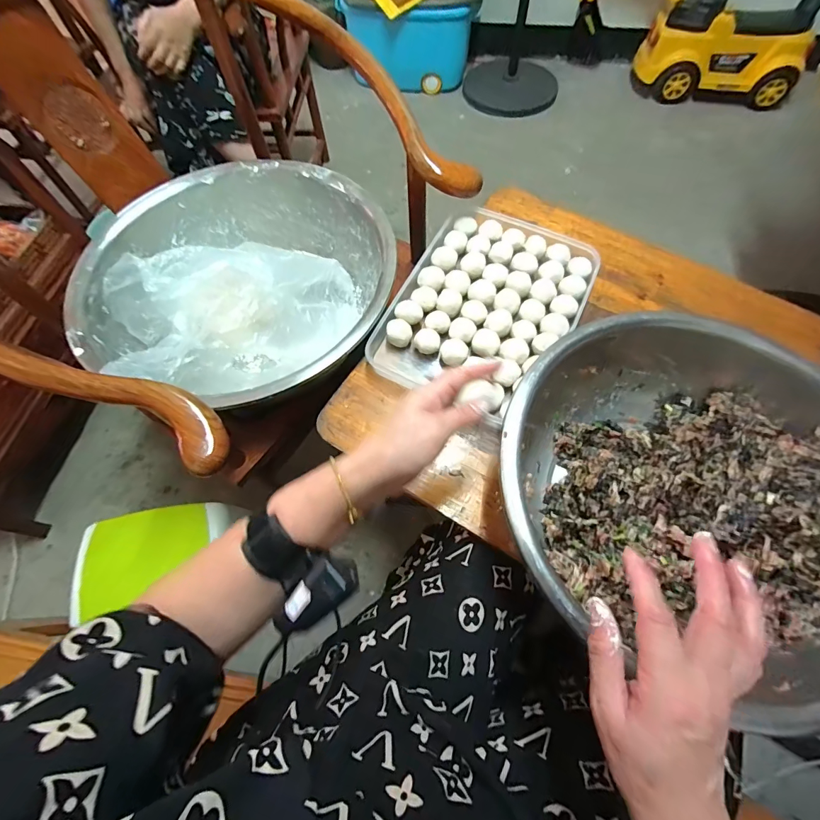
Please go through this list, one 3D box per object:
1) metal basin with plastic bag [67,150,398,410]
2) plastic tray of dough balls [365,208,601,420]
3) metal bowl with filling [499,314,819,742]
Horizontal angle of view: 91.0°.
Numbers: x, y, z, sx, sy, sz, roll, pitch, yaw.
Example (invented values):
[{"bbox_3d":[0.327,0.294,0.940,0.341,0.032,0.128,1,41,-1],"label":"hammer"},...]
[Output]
[{"bbox_3d":[-0.271,-0.208,0.685,0.480,0.160,0.448,0,64,1],"label":"metal basin with plastic bag"},{"bbox_3d":[0.117,-0.157,0.606,0.245,0.038,0.331,26,68,12],"label":"plastic tray of dough balls"},{"bbox_3d":[0.295,0.074,0.447,0.373,0.126,0.378,0,64,1],"label":"metal bowl with filling"}]

